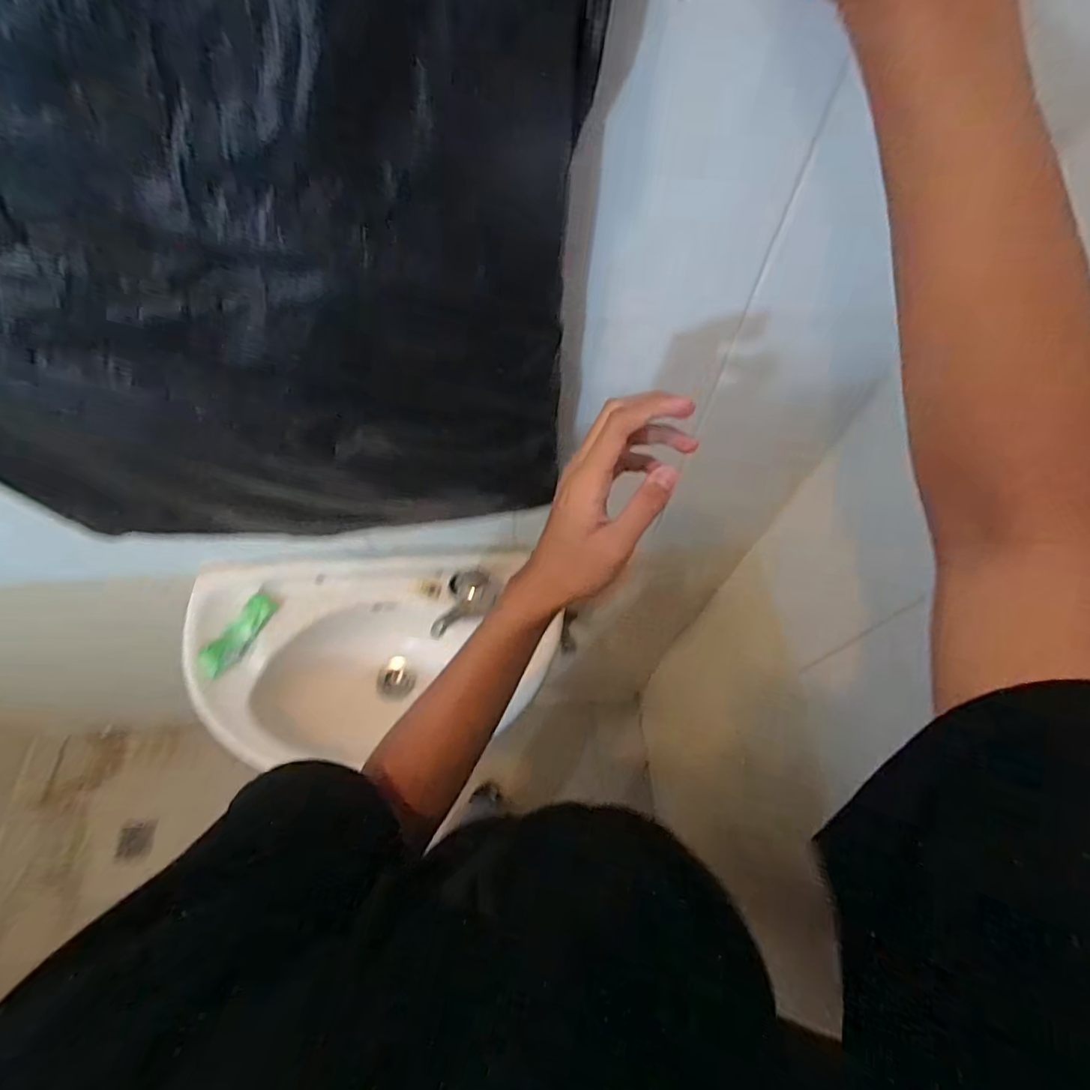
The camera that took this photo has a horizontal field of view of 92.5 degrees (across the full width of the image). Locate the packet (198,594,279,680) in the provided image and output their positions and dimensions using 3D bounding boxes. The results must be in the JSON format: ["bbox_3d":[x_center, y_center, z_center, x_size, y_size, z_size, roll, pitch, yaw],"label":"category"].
[{"bbox_3d":[-0.427,0.127,0.729,0.043,0.021,0.121,26,65,13],"label":"packet"}]

